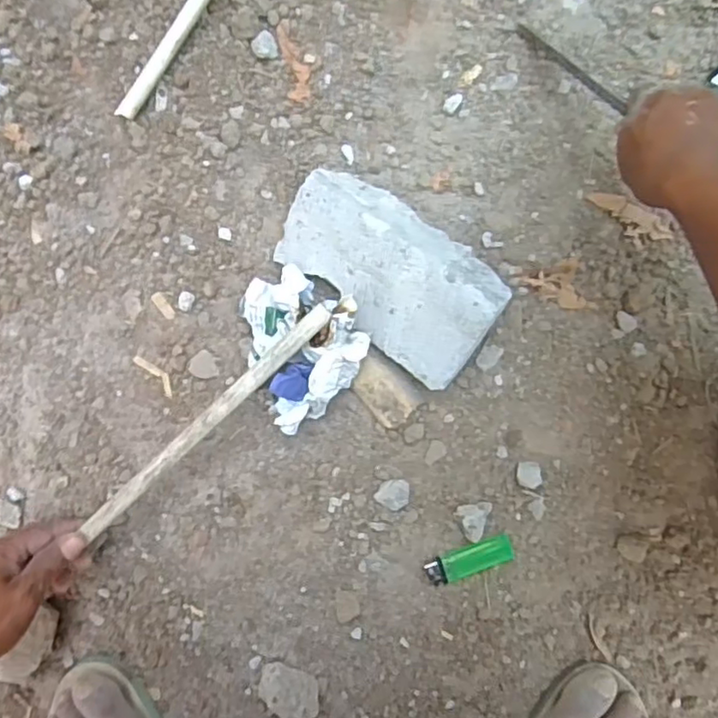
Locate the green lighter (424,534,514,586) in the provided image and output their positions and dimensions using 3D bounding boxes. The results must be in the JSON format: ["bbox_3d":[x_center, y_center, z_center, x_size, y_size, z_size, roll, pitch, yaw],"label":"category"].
[{"bbox_3d":[0.100,0.181,0.559,0.078,0.014,0.026,-18,91,1],"label":"green lighter"}]

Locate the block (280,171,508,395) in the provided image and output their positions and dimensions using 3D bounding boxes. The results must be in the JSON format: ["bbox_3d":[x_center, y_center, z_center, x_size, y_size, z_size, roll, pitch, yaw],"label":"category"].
[{"bbox_3d":[0.025,-0.074,0.538,0.197,0.089,0.109,38,92,2],"label":"block"}]

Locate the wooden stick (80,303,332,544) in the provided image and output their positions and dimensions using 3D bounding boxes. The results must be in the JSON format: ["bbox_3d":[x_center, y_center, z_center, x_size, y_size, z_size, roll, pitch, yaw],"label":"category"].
[{"bbox_3d":[-0.127,0.054,0.518,0.273,0.008,0.016,-43,90,6],"label":"wooden stick"}]

